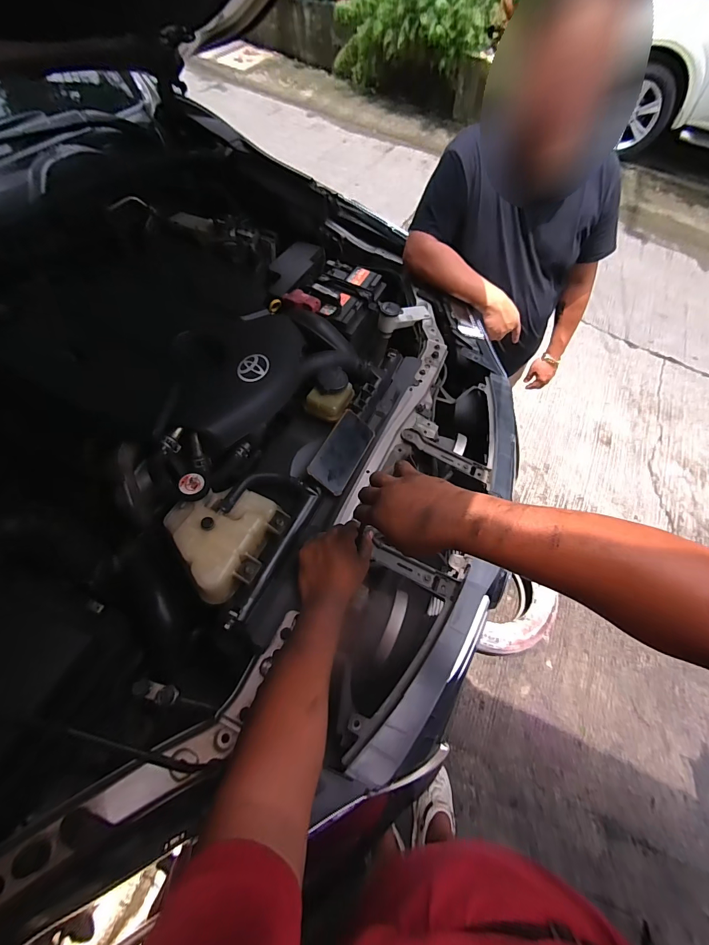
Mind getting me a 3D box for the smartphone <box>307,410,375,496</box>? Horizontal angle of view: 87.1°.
[{"bbox_3d":[-0.021,-0.040,0.704,0.078,0.010,0.162,36,60,-11],"label":"smartphone"}]

